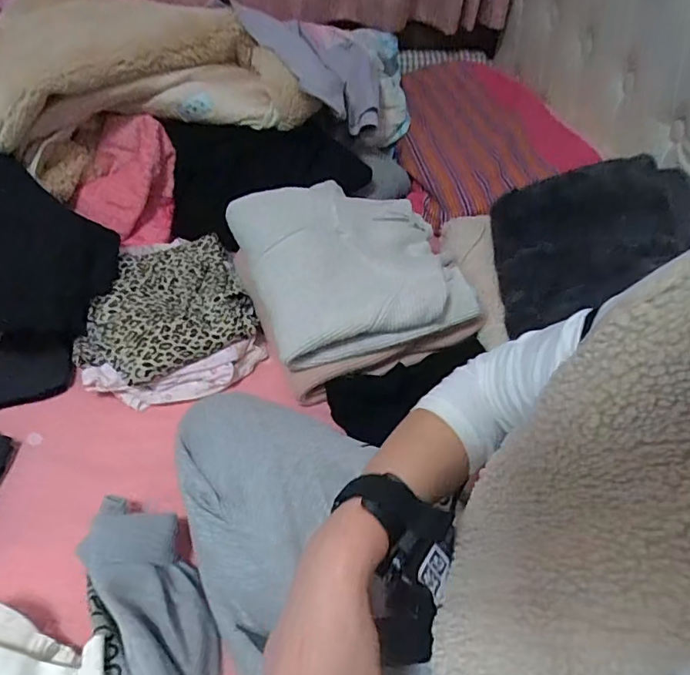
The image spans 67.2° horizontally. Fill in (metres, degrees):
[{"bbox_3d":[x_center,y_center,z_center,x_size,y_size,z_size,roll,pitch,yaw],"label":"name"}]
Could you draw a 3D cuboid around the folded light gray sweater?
[{"bbox_3d":[0.006,-0.108,0.740,0.277,0.083,0.287,-14,51,-16],"label":"folded light gray sweater"}]

